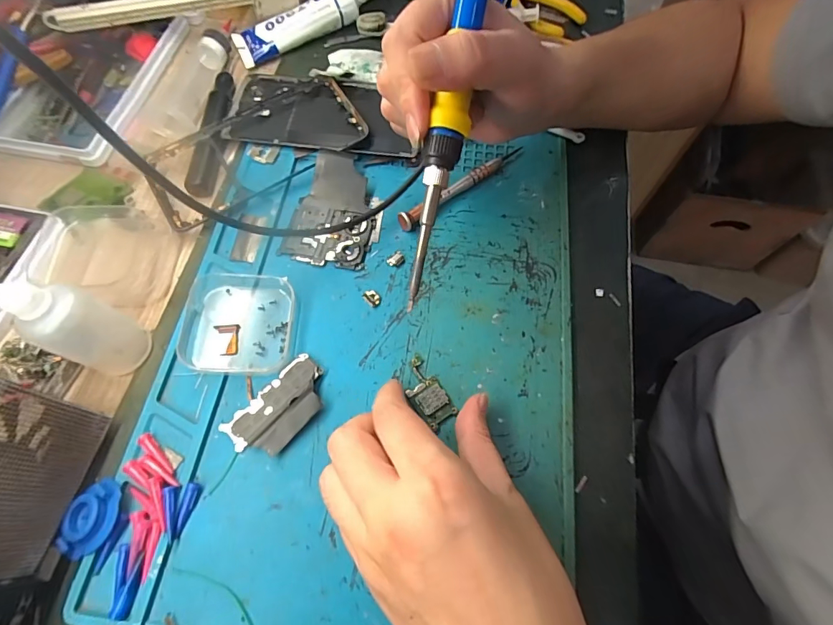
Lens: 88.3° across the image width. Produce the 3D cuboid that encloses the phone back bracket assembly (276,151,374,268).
[{"bbox_3d":[-0.058,-0.075,0.303,0.057,0.016,0.086,12,65,4],"label":"phone back bracket assembly"}]

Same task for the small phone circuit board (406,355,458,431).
[{"bbox_3d":[0.005,0.047,0.255,0.019,0.004,0.041,-31,70,-15],"label":"small phone circuit board"}]

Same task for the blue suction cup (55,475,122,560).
[{"bbox_3d":[-0.168,0.106,0.222,0.024,0.005,0.037,11,65,4],"label":"blue suction cup"}]

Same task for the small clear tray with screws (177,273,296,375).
[{"bbox_3d":[-0.112,0.006,0.270,0.066,0.010,0.067,1,65,-1],"label":"small clear tray with screws"}]

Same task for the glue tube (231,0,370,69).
[{"bbox_3d":[-0.098,-0.264,0.384,0.133,0.031,0.037,-20,67,-10],"label":"glue tube"}]

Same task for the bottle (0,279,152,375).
[{"bbox_3d":[-0.182,0.009,0.234,0.029,0.074,0.033,39,70,15],"label":"bottle"}]

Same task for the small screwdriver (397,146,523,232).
[{"bbox_3d":[0.034,-0.093,0.315,0.115,0.011,0.010,-36,71,-17],"label":"small screwdriver"}]

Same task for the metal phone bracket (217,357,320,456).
[{"bbox_3d":[-0.078,0.056,0.249,0.035,0.008,0.062,40,70,16],"label":"metal phone bracket"}]

